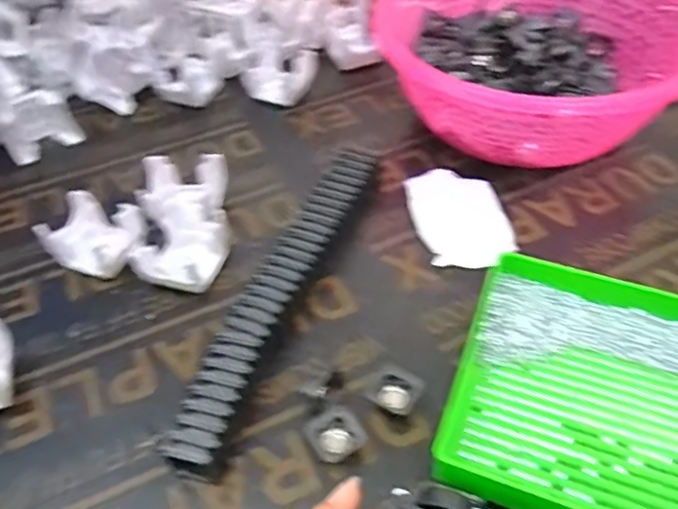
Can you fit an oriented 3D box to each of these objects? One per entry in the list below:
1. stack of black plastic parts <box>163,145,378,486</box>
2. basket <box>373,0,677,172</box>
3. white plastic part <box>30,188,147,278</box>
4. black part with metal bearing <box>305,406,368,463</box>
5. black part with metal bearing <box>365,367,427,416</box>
[{"bbox_3d":[-0.035,0.020,0.387,0.037,0.034,0.264,16,51,18],"label":"stack of black plastic parts"},{"bbox_3d":[0.161,-0.164,0.494,0.233,0.103,0.214,-2,48,2],"label":"basket"},{"bbox_3d":[-0.179,-0.013,0.423,0.060,0.043,0.048,18,52,19],"label":"white plastic part"},{"bbox_3d":[-0.001,0.102,0.326,0.029,0.009,0.026,-27,52,-19],"label":"black part with metal bearing"},{"bbox_3d":[0.035,0.081,0.343,0.027,0.009,0.029,28,56,26],"label":"black part with metal bearing"}]

